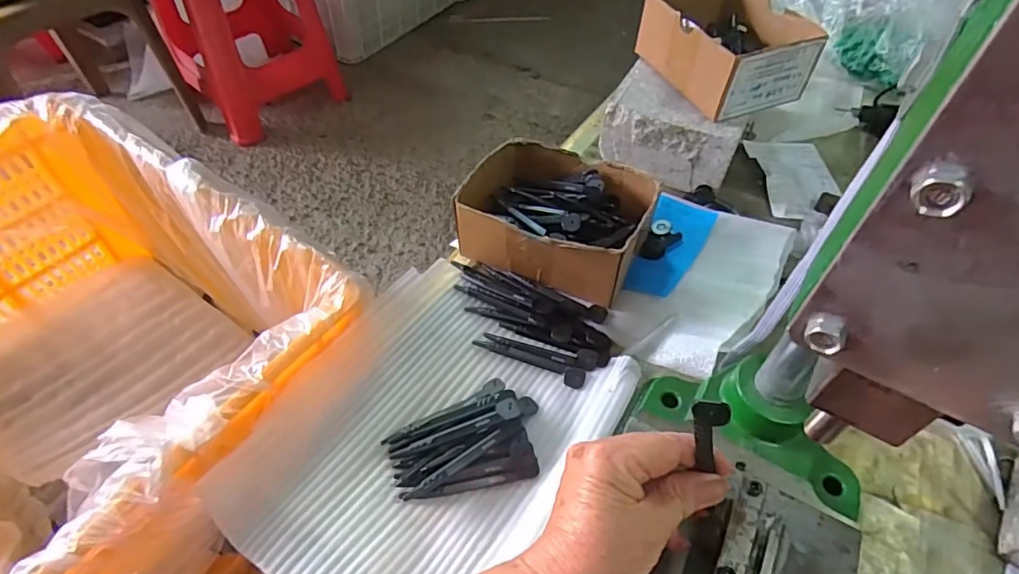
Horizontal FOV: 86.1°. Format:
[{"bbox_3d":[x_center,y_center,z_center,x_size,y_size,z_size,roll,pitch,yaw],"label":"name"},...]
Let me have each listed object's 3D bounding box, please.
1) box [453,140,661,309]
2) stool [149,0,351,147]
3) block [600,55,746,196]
[{"bbox_3d":[0.045,-0.068,0.519,0.162,0.062,0.133,20,52,13],"label":"box"},{"bbox_3d":[-0.726,-0.728,1.463,0.379,0.471,0.378,-26,56,-22],"label":"stool"},{"bbox_3d":[0.183,-0.178,0.612,0.140,0.074,0.116,23,53,16],"label":"block"}]

